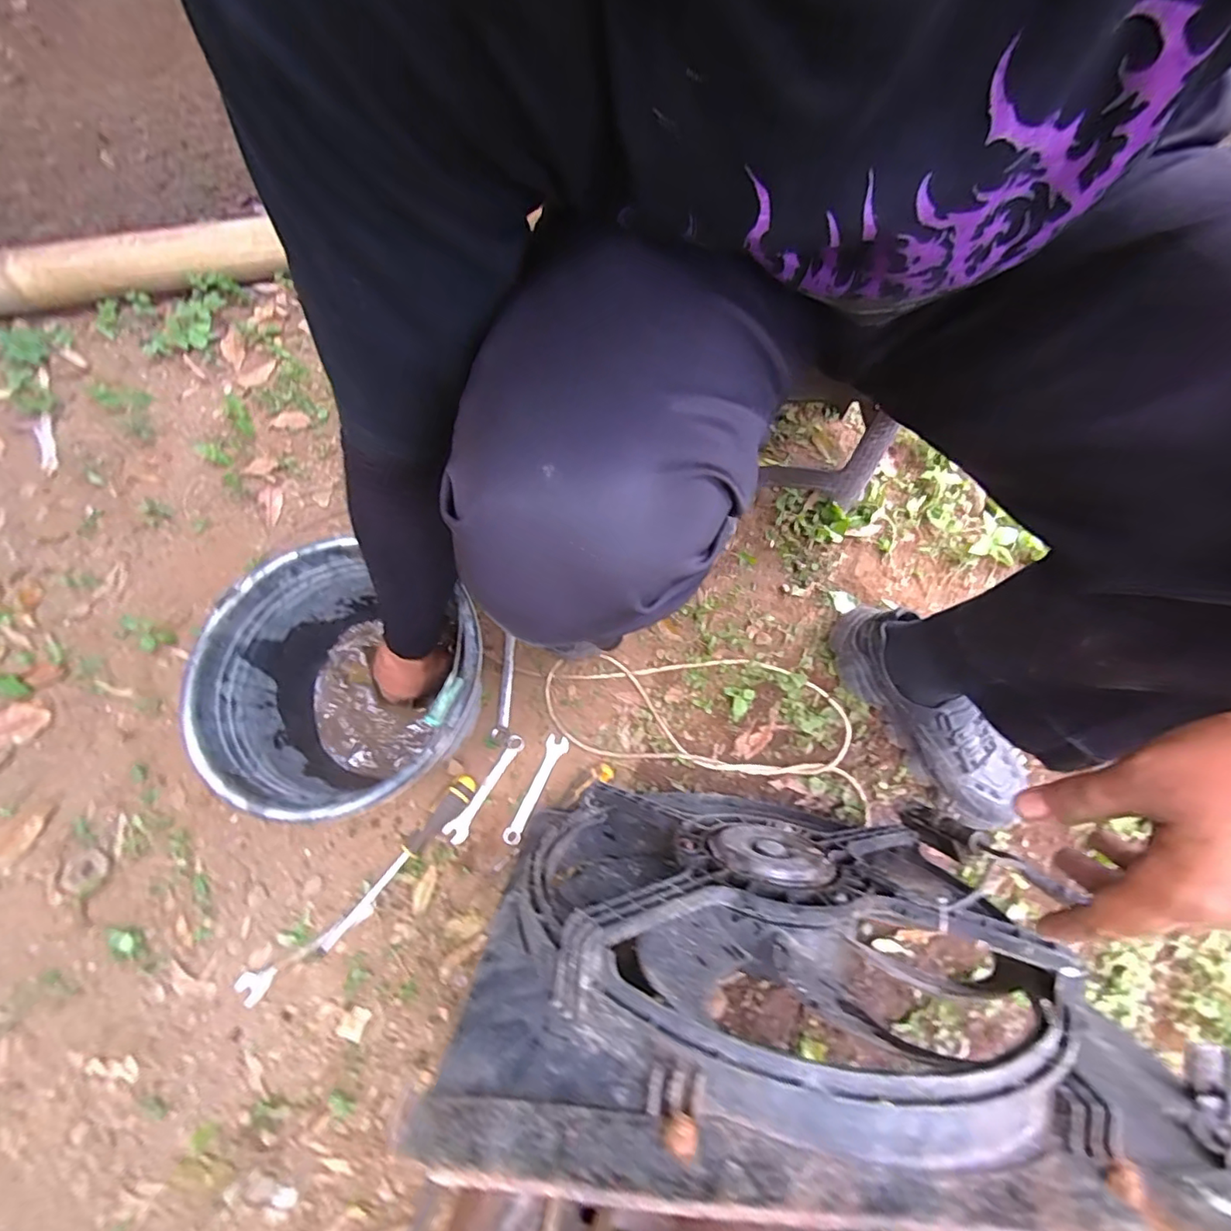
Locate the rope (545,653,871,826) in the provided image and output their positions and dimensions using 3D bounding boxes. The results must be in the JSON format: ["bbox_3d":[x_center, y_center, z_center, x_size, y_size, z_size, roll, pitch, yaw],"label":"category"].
[{"bbox_3d":[0.123,0.128,0.726,0.434,0.024,0.165,15,72,2],"label":"rope"}]

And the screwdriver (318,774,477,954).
[{"bbox_3d":[-0.252,0.291,0.647,0.026,0.027,0.238,37,74,9],"label":"screwdriver"}]

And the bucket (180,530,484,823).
[{"bbox_3d":[-0.277,0.092,0.604,0.261,0.208,0.242,0,67,0],"label":"bucket"}]

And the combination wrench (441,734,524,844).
[{"bbox_3d":[-0.167,0.219,0.707,0.027,0.006,0.146,31,73,7],"label":"combination wrench"}]

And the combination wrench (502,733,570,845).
[{"bbox_3d":[-0.102,0.221,0.706,0.028,0.005,0.142,25,72,5],"label":"combination wrench"}]

